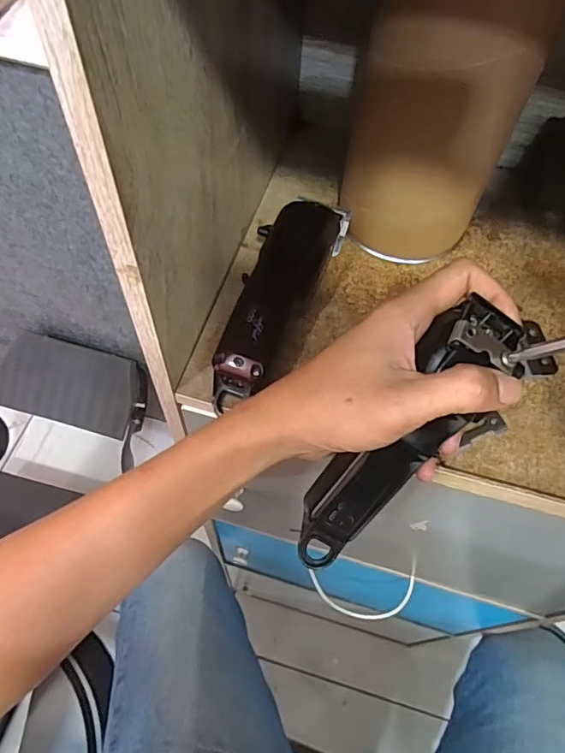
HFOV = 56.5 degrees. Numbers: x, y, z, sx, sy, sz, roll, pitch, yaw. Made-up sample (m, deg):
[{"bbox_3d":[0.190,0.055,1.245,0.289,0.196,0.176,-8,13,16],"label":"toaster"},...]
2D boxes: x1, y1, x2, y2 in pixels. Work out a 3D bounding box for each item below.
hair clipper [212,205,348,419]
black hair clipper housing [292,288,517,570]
[{"bbox_3d":[-0.003,-0.062,0.356,0.049,0.038,0.163,21,62,9],"label":"hair clipper"},{"bbox_3d":[0.063,0.036,0.292,0.044,0.030,0.174,37,105,17],"label":"black hair clipper housing"}]

